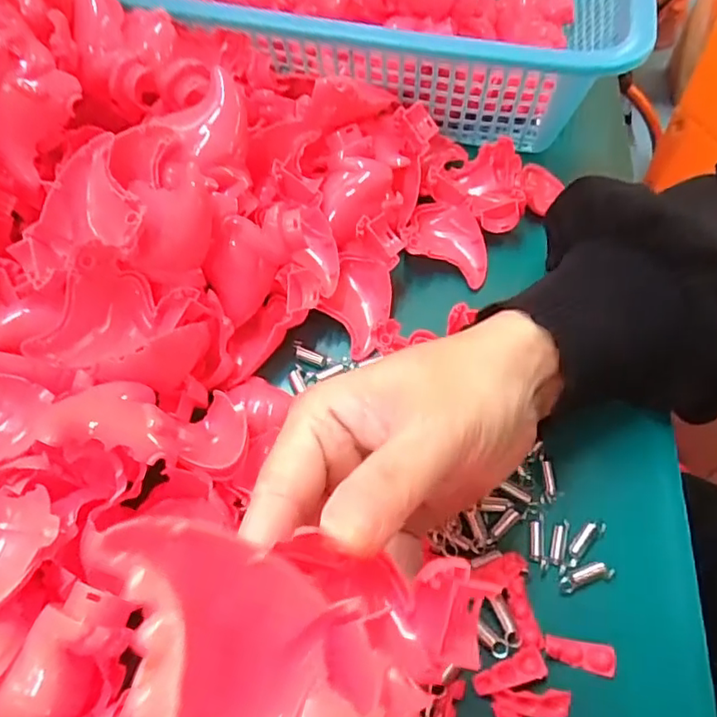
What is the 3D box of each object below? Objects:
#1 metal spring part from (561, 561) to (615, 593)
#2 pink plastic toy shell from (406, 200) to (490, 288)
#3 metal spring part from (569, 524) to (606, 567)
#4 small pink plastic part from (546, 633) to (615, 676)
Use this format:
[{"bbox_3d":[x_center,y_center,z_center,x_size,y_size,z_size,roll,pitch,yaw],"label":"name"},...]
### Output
[{"bbox_3d":[0.102,0.095,0.257,0.025,0.004,0.009,-17,59,-12],"label":"metal spring part"},{"bbox_3d":[0.057,-0.075,0.361,0.051,0.018,0.050,14,58,8],"label":"pink plastic toy shell"},{"bbox_3d":[0.104,0.083,0.265,0.026,0.004,0.007,-39,65,-23],"label":"metal spring part"},{"bbox_3d":[0.093,0.123,0.243,0.029,0.006,0.012,13,58,8],"label":"small pink plastic part"}]

